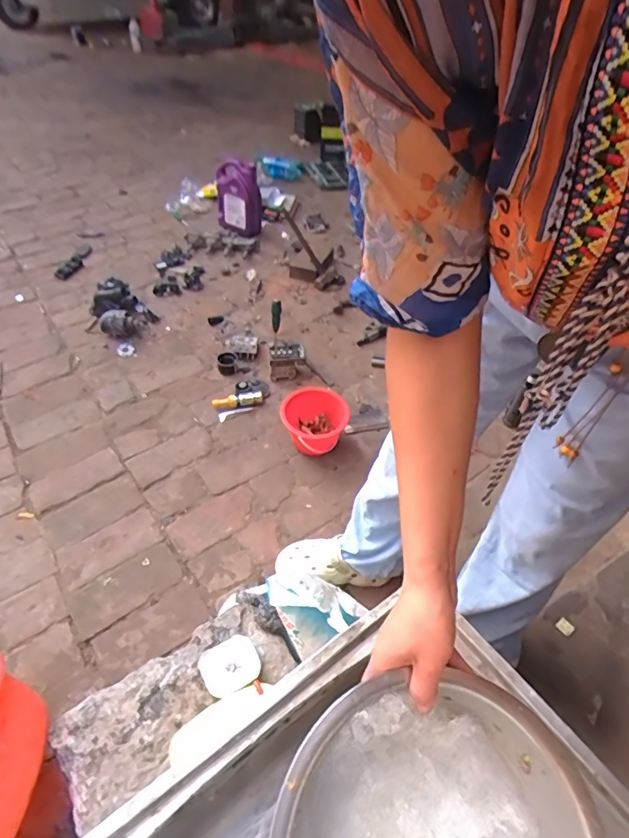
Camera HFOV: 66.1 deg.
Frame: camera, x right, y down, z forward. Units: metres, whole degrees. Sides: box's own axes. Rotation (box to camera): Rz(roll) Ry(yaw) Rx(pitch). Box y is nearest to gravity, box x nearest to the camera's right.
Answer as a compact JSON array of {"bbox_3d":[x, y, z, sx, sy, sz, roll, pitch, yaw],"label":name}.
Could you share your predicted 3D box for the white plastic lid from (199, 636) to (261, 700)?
[{"bbox_3d":[-0.142,0.416,0.814,0.092,0.029,0.086,-27,59,-21],"label":"white plastic lid"}]

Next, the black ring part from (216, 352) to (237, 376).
[{"bbox_3d":[-0.293,-0.187,1.617,0.066,0.051,0.088,-5,48,-7],"label":"black ring part"}]

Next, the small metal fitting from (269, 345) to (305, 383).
[{"bbox_3d":[-0.090,-0.192,1.594,0.116,0.082,0.111,-4,48,-6],"label":"small metal fitting"}]

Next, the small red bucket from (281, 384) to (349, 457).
[{"bbox_3d":[0.003,0.007,1.374,0.183,0.124,0.179,1,48,-1],"label":"small red bucket"}]

